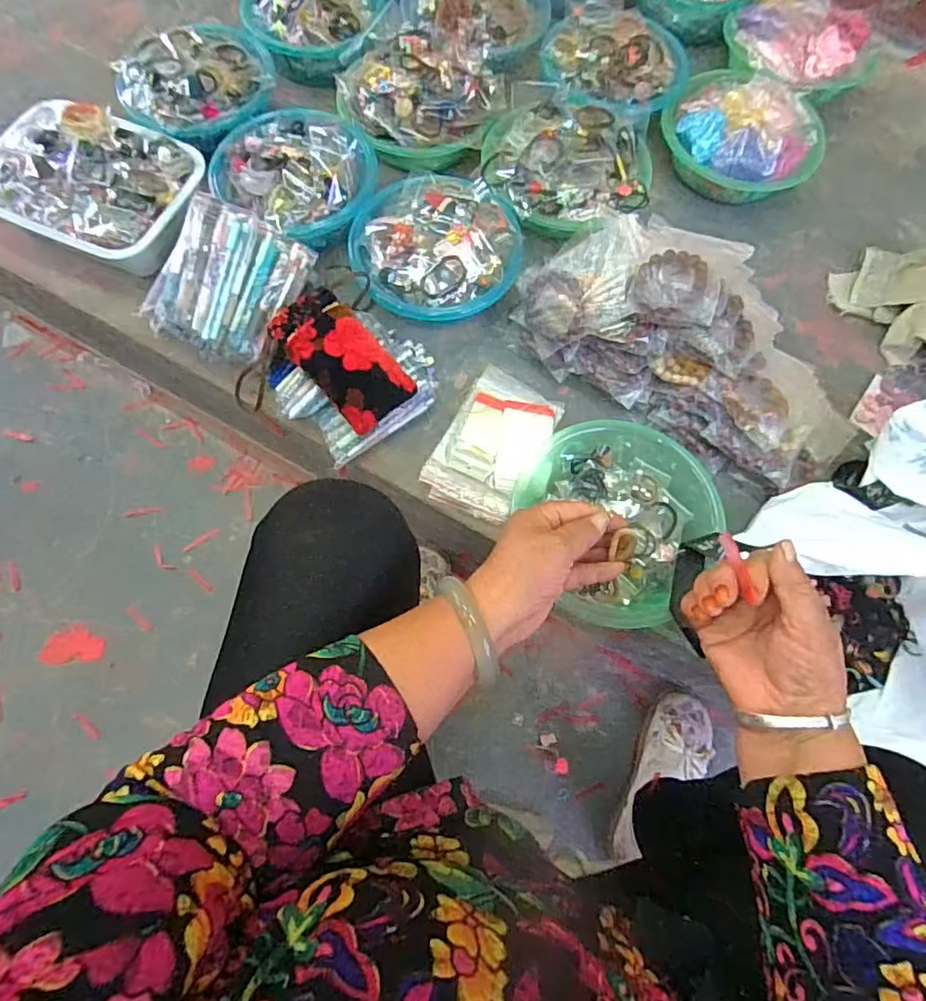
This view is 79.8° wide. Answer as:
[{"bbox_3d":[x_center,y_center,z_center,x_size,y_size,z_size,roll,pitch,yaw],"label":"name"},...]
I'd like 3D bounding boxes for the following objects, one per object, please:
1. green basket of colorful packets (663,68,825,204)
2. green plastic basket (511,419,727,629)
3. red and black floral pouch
[{"bbox_3d":[0.422,-0.548,0.849,0.233,0.109,0.194,32,72,9],"label":"green basket of colorful packets"},{"bbox_3d":[0.179,0.022,0.654,0.231,0.063,0.237,1,70,-2],"label":"green plastic basket"},{"bbox_3d":[-0.150,-0.174,0.672,0.089,0.059,0.183,-41,77,-15],"label":"red and black floral pouch"}]

